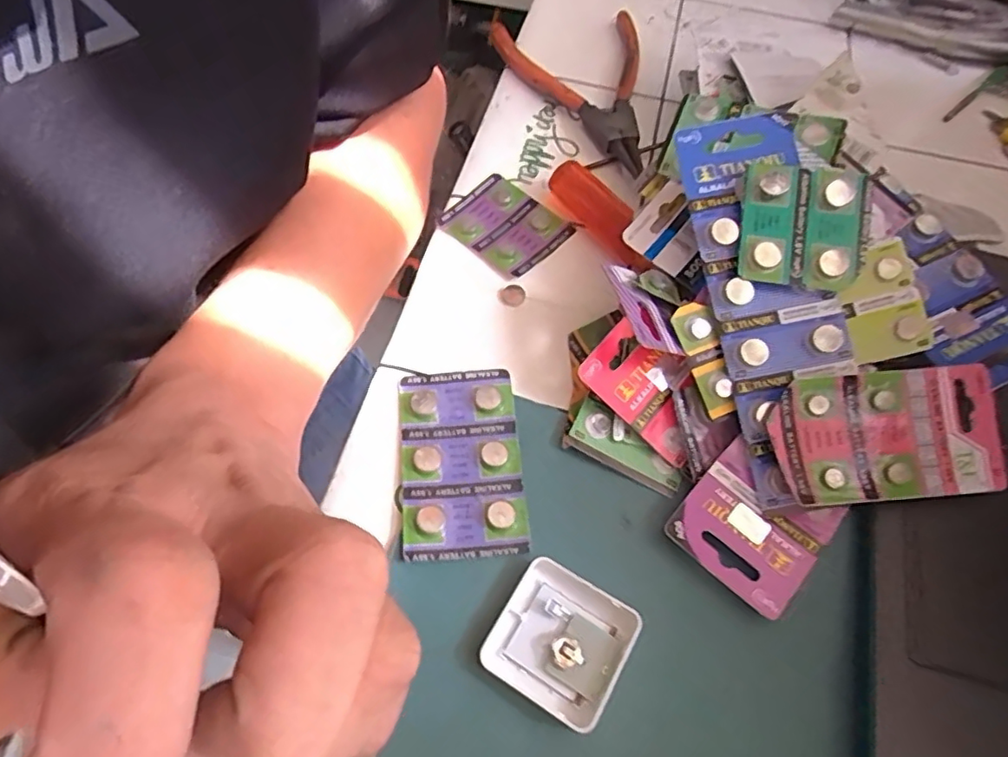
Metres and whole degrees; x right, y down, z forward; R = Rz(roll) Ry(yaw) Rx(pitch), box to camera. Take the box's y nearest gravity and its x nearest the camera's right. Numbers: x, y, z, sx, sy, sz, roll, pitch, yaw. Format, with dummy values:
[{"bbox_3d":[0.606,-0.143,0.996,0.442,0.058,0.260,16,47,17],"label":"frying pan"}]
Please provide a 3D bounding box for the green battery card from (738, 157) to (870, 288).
[{"bbox_3d":[0.124,-0.064,0.249,0.050,0.009,0.052,5,81,5],"label":"green battery card"}]

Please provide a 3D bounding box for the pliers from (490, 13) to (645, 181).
[{"bbox_3d":[0.052,-0.176,0.375,0.091,0.019,0.147,-10,62,-7],"label":"pliers"}]

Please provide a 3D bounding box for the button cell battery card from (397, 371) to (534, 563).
[{"bbox_3d":[-0.018,0.034,0.257,0.050,0.007,0.081,-5,61,-4],"label":"button cell battery card"}]

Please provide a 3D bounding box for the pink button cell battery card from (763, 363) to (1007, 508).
[{"bbox_3d":[0.150,0.022,0.238,0.088,0.007,0.050,-4,81,-3],"label":"pink button cell battery card"}]

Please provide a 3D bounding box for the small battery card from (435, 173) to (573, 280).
[{"bbox_3d":[0.000,-0.081,0.326,0.059,0.007,0.050,40,67,19],"label":"small battery card"}]

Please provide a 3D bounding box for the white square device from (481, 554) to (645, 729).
[{"bbox_3d":[0.021,0.094,0.221,0.046,0.012,0.045,30,64,14],"label":"white square device"}]

